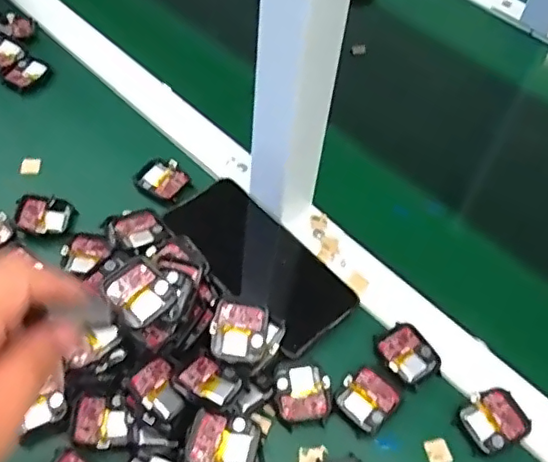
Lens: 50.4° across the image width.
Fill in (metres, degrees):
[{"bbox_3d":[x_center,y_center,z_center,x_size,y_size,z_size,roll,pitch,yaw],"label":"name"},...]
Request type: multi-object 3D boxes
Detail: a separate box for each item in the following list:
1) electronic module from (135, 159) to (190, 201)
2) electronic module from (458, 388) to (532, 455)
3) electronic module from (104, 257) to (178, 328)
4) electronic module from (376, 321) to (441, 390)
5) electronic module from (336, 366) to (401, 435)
[{"bbox_3d":[-0.097,-0.048,0.512,0.043,0.011,0.038,28,56,14],"label":"electronic module"},{"bbox_3d":[0.151,0.129,0.400,0.044,0.009,0.037,-14,57,-15],"label":"electronic module"},{"bbox_3d":[-0.086,0.039,0.373,0.035,0.009,0.042,-34,62,-26],"label":"electronic module"},{"bbox_3d":[0.098,0.089,0.425,0.038,0.005,0.044,-27,61,-22],"label":"electronic module"},{"bbox_3d":[0.065,0.116,0.402,0.036,0.006,0.037,37,59,20],"label":"electronic module"}]

